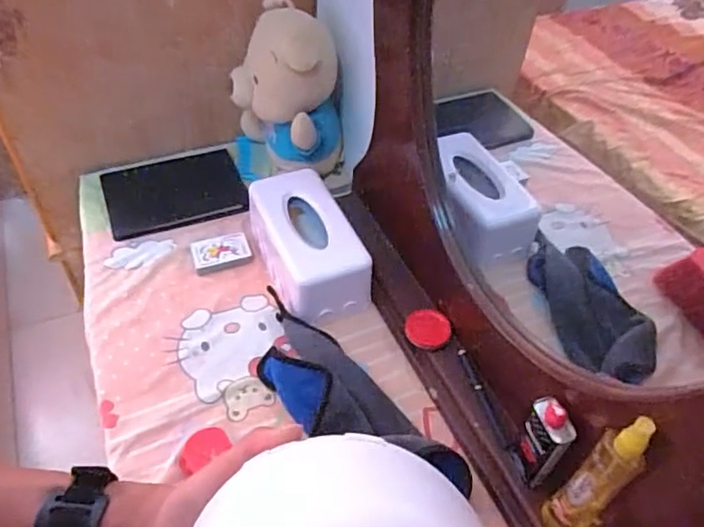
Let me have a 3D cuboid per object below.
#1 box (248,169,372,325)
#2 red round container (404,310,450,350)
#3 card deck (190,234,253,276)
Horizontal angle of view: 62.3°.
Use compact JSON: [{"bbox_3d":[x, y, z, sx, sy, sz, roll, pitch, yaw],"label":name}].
[{"bbox_3d":[-0.073,-0.030,0.922,0.125,0.114,0.240,-16,50,-17],"label":"box"},{"bbox_3d":[0.108,0.094,0.831,0.064,0.014,0.057,14,74,19],"label":"red round container"},{"bbox_3d":[-0.213,-0.019,0.953,0.092,0.022,0.058,-15,50,-17],"label":"card deck"}]

